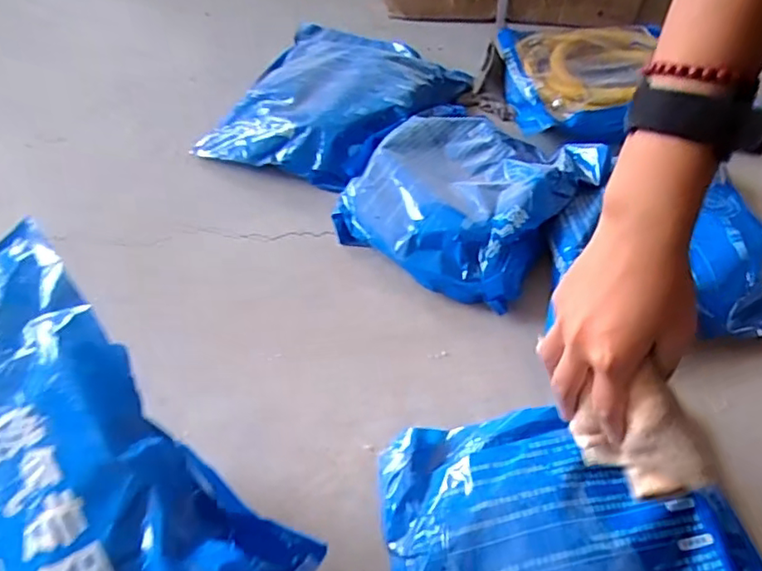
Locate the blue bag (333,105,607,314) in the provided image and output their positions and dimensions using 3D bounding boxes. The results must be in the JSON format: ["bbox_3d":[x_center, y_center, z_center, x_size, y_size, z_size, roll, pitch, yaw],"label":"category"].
[{"bbox_3d":[0.090,-0.108,0.667,0.235,0.076,0.241,32,58,23],"label":"blue bag"}]

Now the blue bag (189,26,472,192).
[{"bbox_3d":[-0.058,-0.253,0.800,0.278,0.062,0.297,20,54,15],"label":"blue bag"}]

